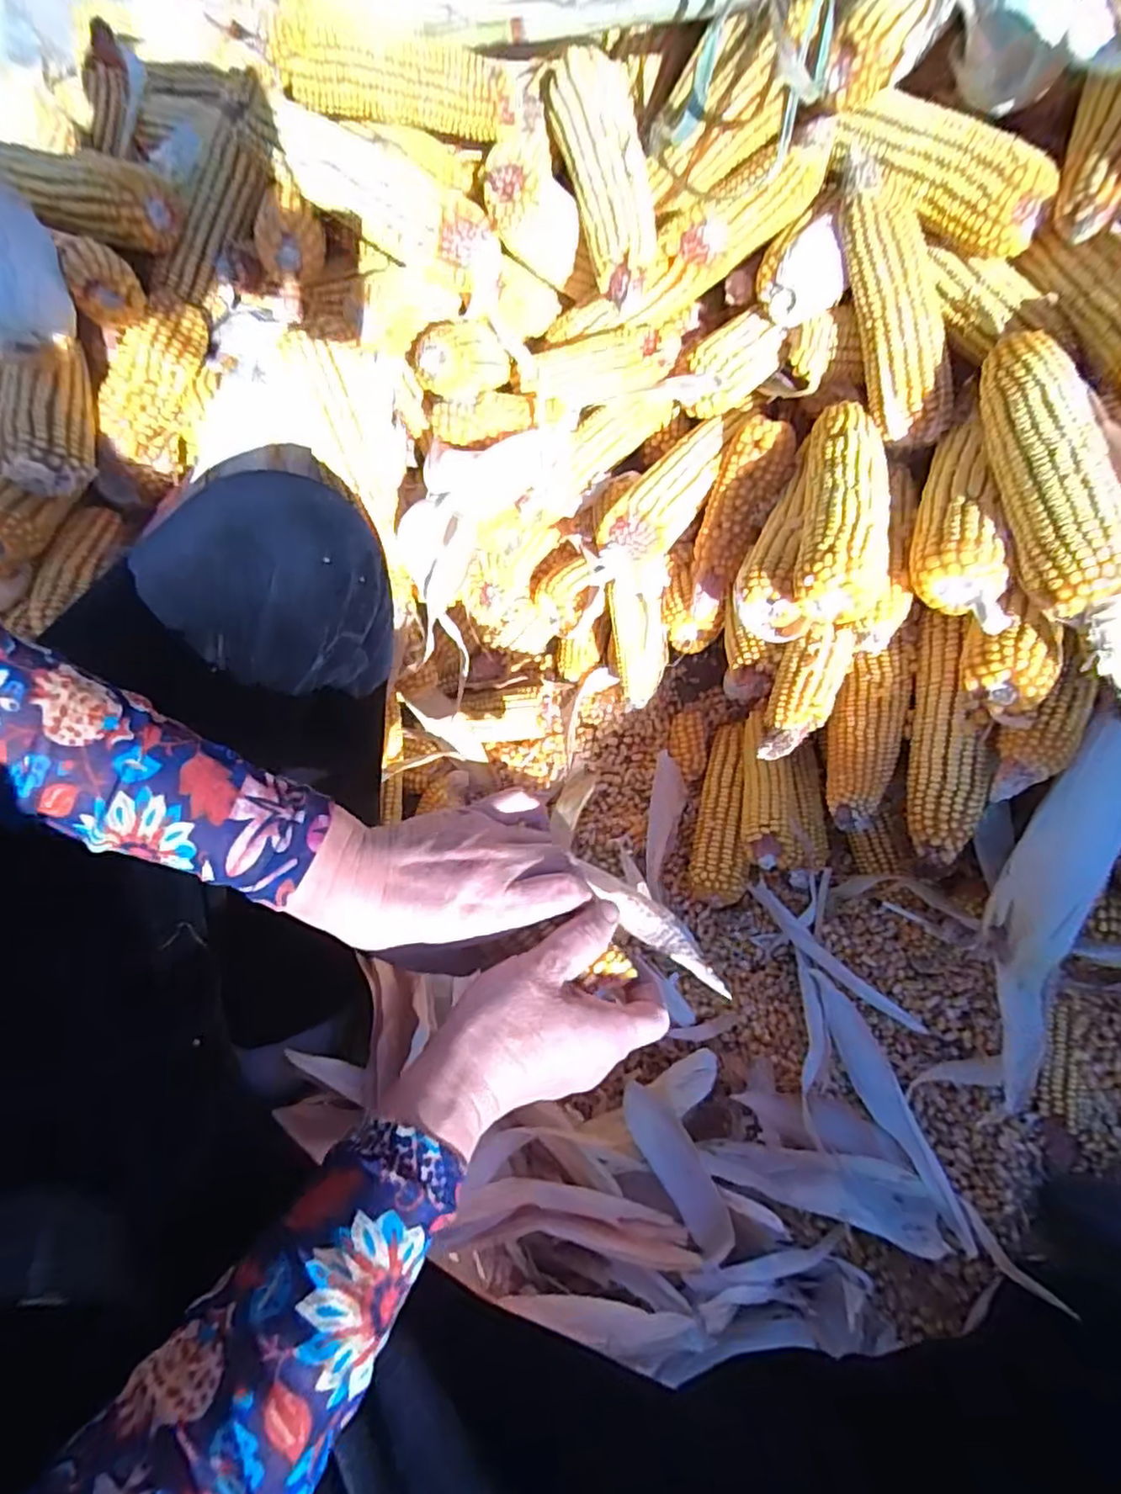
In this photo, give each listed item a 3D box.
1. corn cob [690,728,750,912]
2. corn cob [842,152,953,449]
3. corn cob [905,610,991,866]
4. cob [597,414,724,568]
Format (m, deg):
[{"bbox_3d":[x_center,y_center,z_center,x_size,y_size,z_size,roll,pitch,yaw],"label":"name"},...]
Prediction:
[{"bbox_3d":[0.156,0.060,0.634,0.050,0.051,0.171,11,66,8],"label":"corn cob"},{"bbox_3d":[0.233,-0.306,0.469,0.039,0.044,0.184,-21,100,-7],"label":"corn cob"},{"bbox_3d":[0.286,-0.010,0.497,0.047,0.043,0.190,5,78,5],"label":"corn cob"},{"bbox_3d":[0.091,-0.210,0.561,0.051,0.038,0.157,34,71,17],"label":"cob"}]

